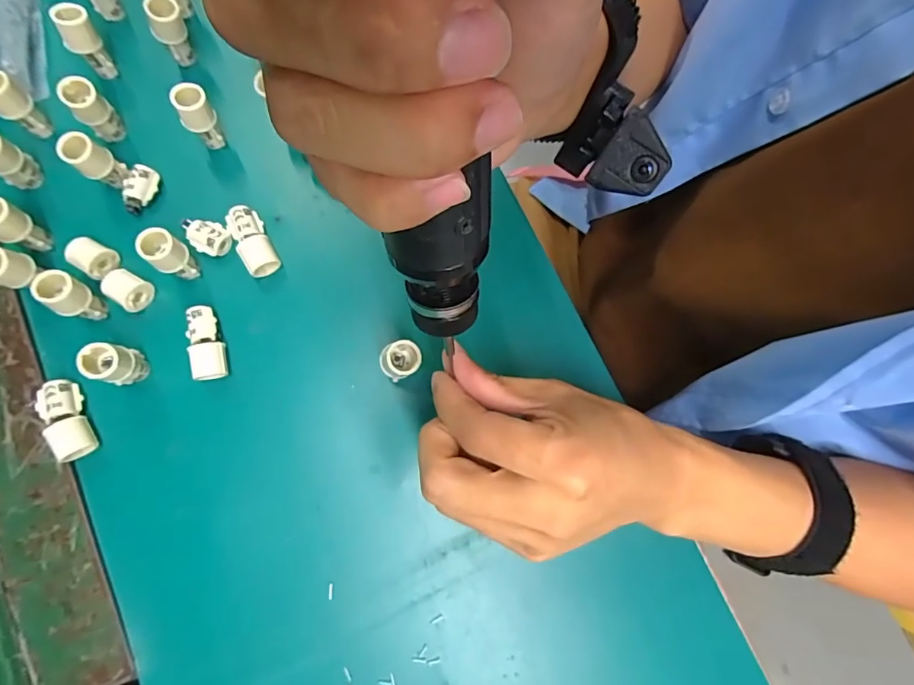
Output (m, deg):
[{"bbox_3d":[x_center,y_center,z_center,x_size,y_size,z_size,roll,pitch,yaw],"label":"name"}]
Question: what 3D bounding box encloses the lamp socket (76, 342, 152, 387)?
[{"bbox_3d":[-0.186,0.012,0.267,0.018,0.037,0.020,12,79,1],"label":"lamp socket"}]

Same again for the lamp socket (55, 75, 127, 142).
[{"bbox_3d":[-0.220,-0.141,0.294,0.018,0.039,0.015,-25,81,-6],"label":"lamp socket"}]

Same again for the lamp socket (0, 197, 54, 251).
[{"bbox_3d":[-0.254,-0.067,0.277,0.017,0.036,0.020,27,79,3],"label":"lamp socket"}]

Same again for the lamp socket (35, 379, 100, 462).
[{"bbox_3d":[-0.218,0.043,0.270,0.017,0.014,0.046,-31,82,-7],"label":"lamp socket"}]

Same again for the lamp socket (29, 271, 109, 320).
[{"bbox_3d":[-0.216,-0.025,0.273,0.017,0.038,0.020,17,79,2],"label":"lamp socket"}]

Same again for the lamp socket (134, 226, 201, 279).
[{"bbox_3d":[-0.165,-0.050,0.281,0.017,0.041,0.020,34,80,5],"label":"lamp socket"}]

